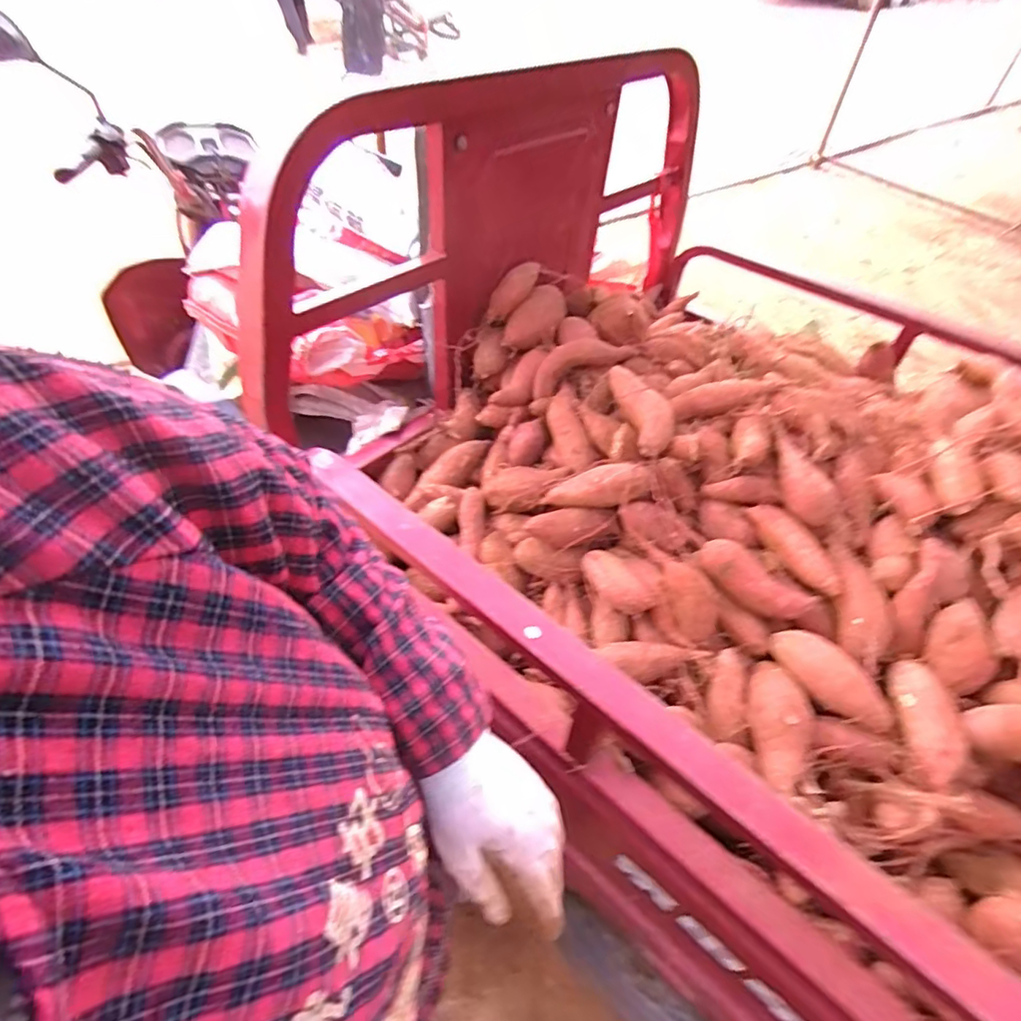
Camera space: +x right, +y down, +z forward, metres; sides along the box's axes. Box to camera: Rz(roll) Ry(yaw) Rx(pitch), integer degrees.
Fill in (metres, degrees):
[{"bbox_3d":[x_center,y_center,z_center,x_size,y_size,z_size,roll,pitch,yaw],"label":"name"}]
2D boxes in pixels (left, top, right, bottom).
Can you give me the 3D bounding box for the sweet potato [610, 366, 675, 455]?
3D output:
[{"bbox_3d":[0.169,-0.134,0.753,0.043,0.057,0.148,-6,48,-12],"label":"sweet potato"}]

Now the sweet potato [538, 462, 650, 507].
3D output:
[{"bbox_3d":[0.102,-0.029,0.708,0.137,0.049,0.051,-12,41,26],"label":"sweet potato"}]

